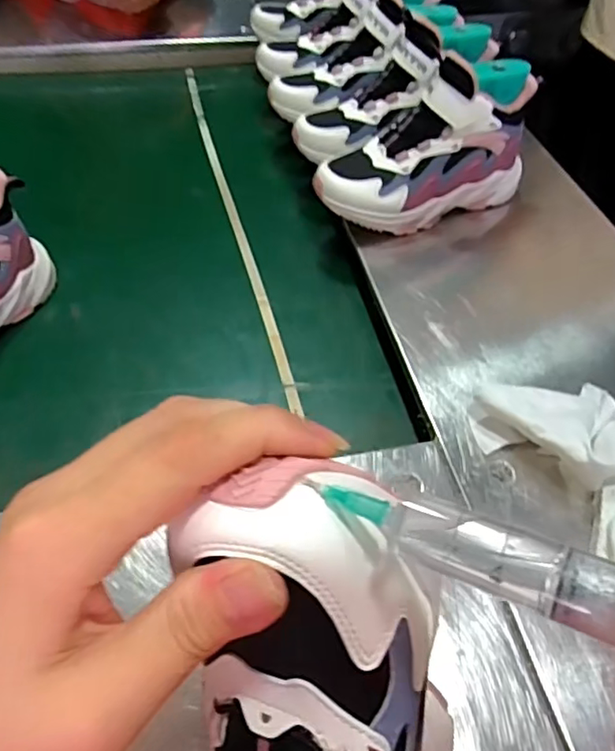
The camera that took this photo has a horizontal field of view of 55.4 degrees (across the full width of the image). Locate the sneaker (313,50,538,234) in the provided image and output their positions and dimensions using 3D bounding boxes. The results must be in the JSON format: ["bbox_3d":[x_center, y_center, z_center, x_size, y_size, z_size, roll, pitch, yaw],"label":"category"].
[{"bbox_3d":[0.125,-0.239,0.606,0.227,0.133,0.084,-22,55,-19],"label":"sneaker"}]

